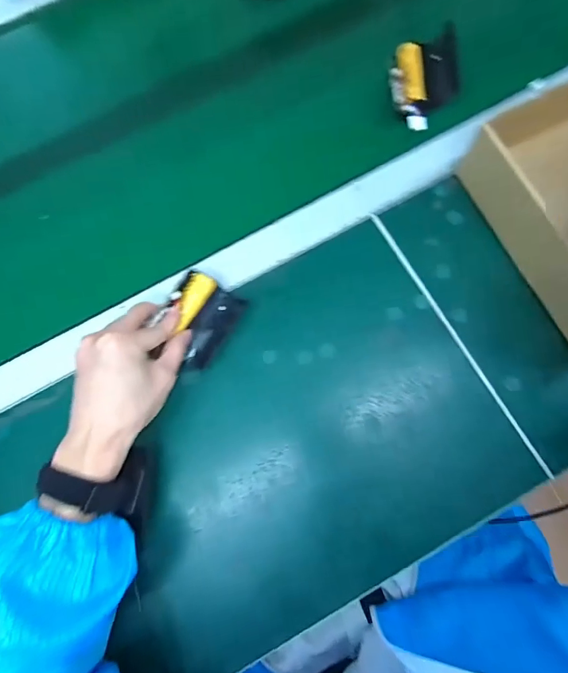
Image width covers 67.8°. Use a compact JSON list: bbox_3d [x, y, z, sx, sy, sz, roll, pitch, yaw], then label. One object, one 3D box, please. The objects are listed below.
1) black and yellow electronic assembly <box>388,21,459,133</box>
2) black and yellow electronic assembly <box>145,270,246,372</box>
[{"bbox_3d":[0.148,-0.265,0.439,0.063,0.029,0.107,-3,77,1],"label":"black and yellow electronic assembly"},{"bbox_3d":[-0.080,-0.016,0.395,0.057,0.034,0.082,29,79,8],"label":"black and yellow electronic assembly"}]

